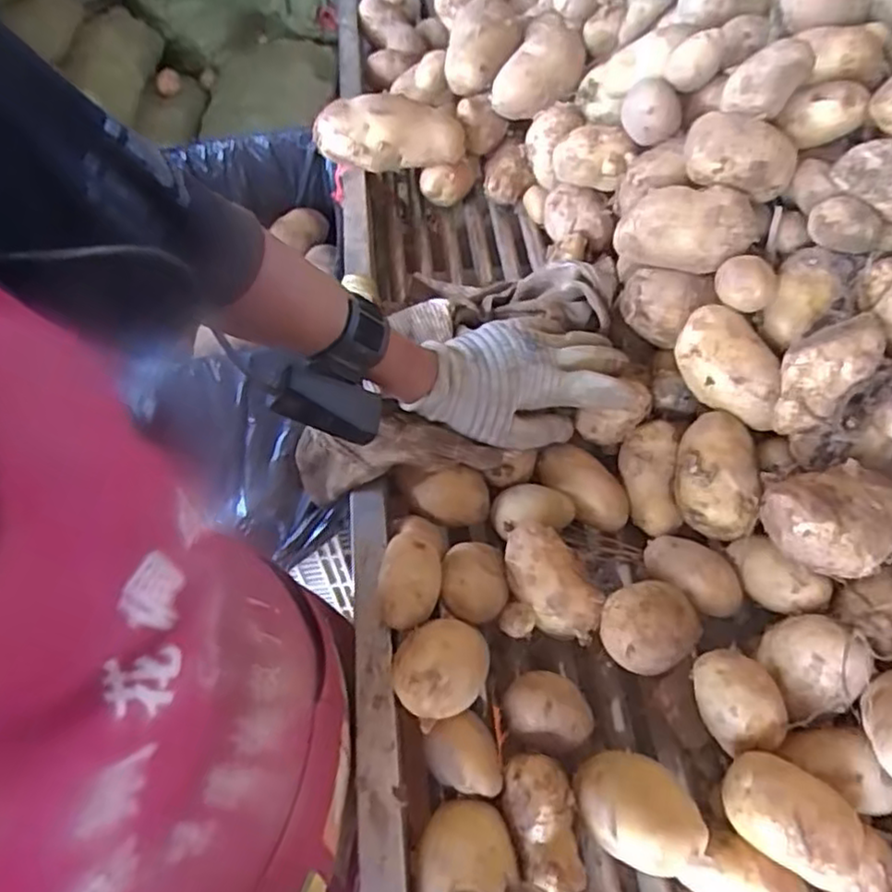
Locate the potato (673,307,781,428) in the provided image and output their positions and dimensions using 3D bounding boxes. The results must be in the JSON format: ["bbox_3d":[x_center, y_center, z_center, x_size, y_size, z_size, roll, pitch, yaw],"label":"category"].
[{"bbox_3d":[0.214,-0.059,0.512,0.047,0.048,0.088,-28,55,-17],"label":"potato"}]

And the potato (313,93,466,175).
[{"bbox_3d":[-0.059,-0.327,0.718,0.152,0.062,0.054,-2,52,2],"label":"potato"}]

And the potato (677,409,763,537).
[{"bbox_3d":[0.197,0.018,0.501,0.056,0.048,0.083,9,53,11],"label":"potato"}]

